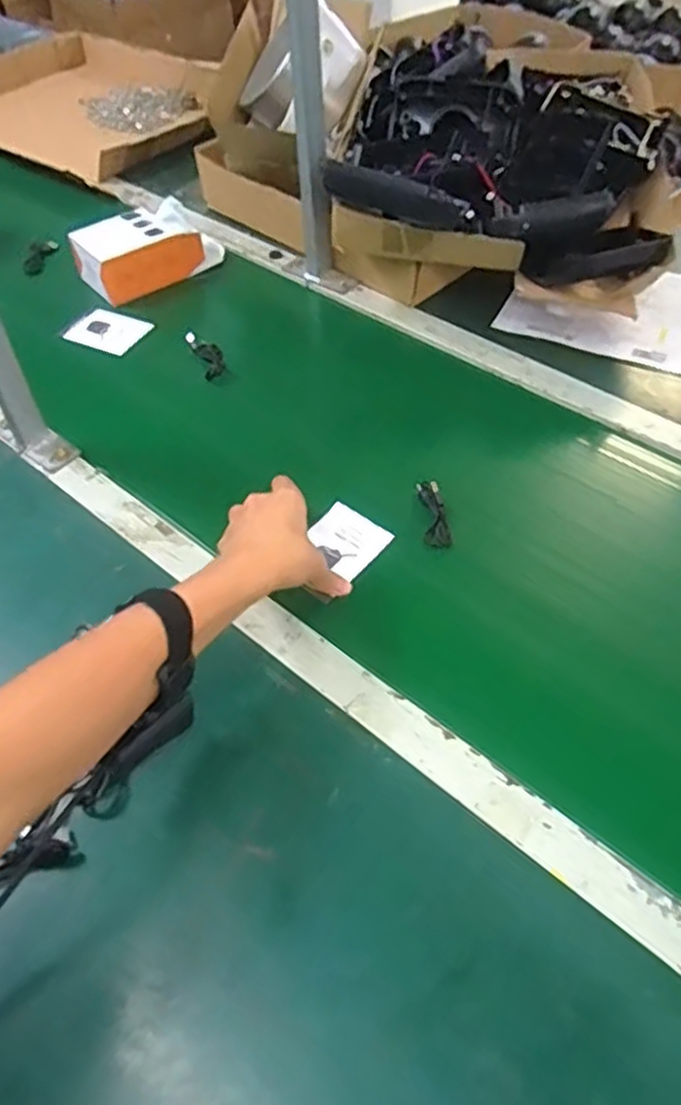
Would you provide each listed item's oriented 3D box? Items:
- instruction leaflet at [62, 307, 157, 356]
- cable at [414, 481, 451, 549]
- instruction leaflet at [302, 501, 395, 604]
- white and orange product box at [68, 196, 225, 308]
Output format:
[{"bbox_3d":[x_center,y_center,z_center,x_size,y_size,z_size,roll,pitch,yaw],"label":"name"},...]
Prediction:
[{"bbox_3d":[-0.293,-0.279,0.923,0.092,0.011,0.077,22,54,17],"label":"instruction leaflet"},{"bbox_3d":[0.090,-0.037,0.702,0.023,0.018,0.072,-7,64,-5],"label":"cable"},{"bbox_3d":[-0.006,-0.002,0.675,0.067,0.007,0.096,33,64,22],"label":"instruction leaflet"},{"bbox_3d":[-0.258,-0.416,0.982,0.181,0.065,0.106,-30,57,-22],"label":"white and orange product box"}]

